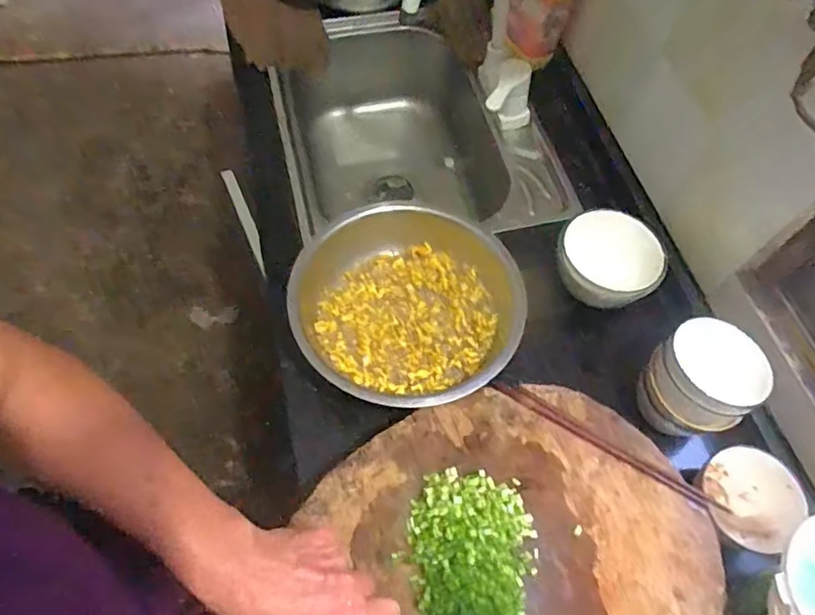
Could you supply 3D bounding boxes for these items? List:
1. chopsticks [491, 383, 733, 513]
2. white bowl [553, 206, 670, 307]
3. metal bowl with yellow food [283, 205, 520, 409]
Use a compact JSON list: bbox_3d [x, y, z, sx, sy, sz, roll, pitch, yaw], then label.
[{"bbox_3d":[0.210,0.146,0.597,0.258,0.008,0.017,29,63,12],"label":"chopsticks"},{"bbox_3d":[0.269,-0.066,0.745,0.128,0.055,0.115,-15,63,-12],"label":"white bowl"},{"bbox_3d":[0.009,-0.004,0.700,0.287,0.071,0.273,2,61,-3],"label":"metal bowl with yellow food"}]

